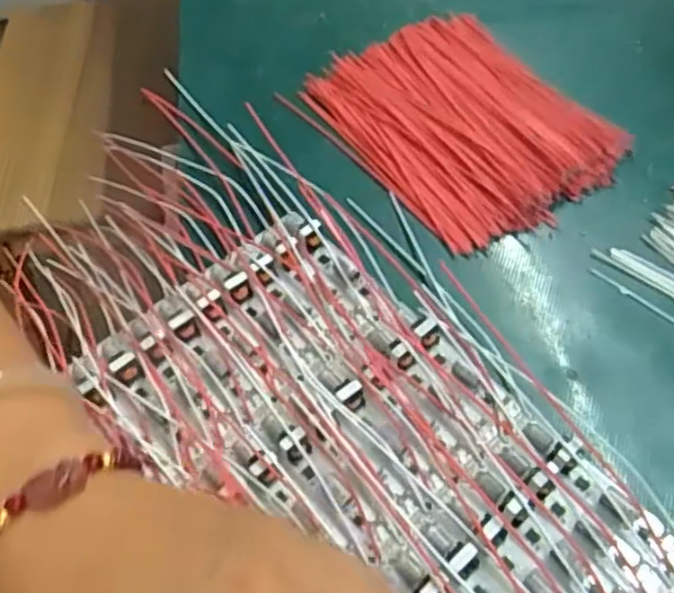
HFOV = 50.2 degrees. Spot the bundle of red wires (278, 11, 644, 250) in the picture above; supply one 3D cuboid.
[{"bbox_3d":[0.066,-0.096,0.390,0.114,0.014,0.152,-35,59,-16],"label":"bundle of red wires"}]

